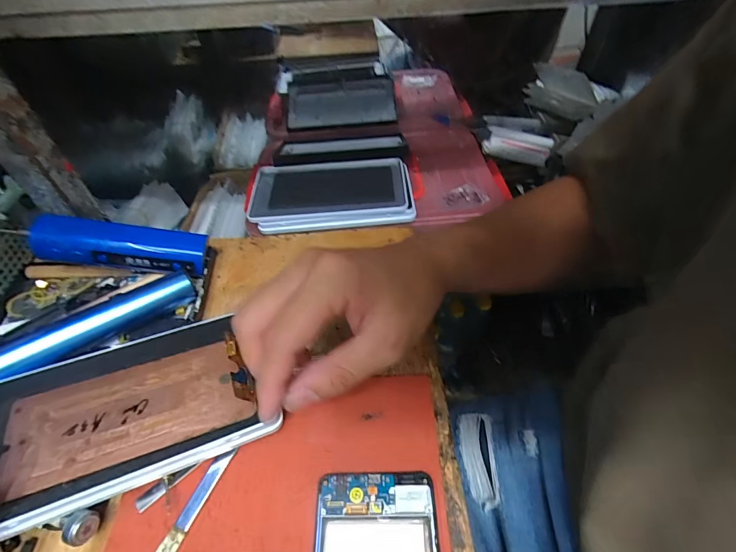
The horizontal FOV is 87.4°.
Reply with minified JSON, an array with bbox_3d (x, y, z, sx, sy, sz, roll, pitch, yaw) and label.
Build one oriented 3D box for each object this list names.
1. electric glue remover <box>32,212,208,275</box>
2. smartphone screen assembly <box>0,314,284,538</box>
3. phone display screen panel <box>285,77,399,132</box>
[{"bbox_3d":[-0.211,-0.026,0.334,0.129,0.025,0.032,7,46,-17],"label":"electric glue remover"},{"bbox_3d":[-0.163,0.089,0.256,0.162,0.013,0.101,-17,51,-16],"label":"smartphone screen assembly"},{"bbox_3d":[-0.044,-0.276,0.611,0.169,0.012,0.103,-6,69,0],"label":"phone display screen panel"}]

